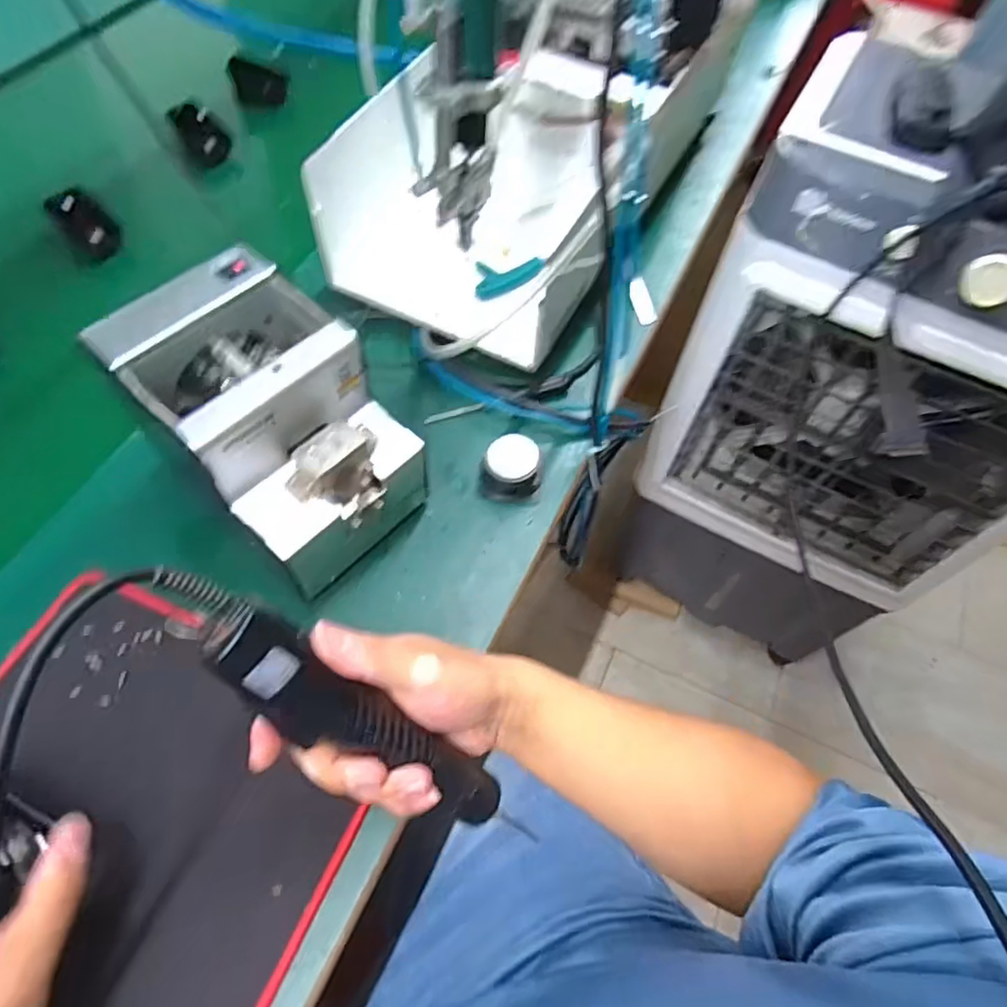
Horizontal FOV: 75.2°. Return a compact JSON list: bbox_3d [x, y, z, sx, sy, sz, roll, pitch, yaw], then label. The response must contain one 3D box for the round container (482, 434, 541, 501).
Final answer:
[{"bbox_3d":[0.006,-0.028,0.537,0.051,0.035,0.045,6,60,-1],"label":"round container"}]

